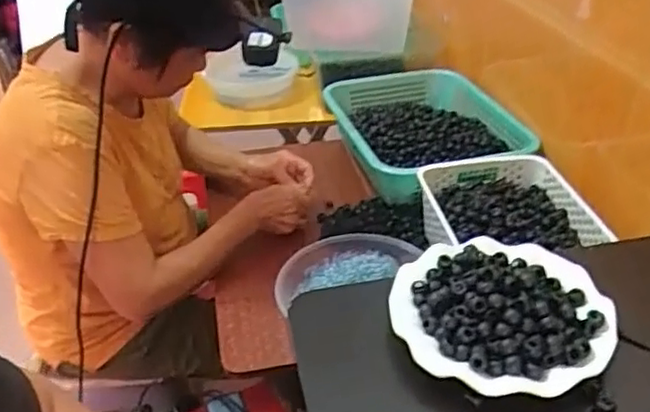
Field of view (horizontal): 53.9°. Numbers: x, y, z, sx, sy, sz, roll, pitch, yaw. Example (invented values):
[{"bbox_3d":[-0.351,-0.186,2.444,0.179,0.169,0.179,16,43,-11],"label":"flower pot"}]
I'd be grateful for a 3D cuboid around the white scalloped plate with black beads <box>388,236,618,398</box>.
[{"bbox_3d":[0.150,0.085,0.548,0.180,0.041,0.162,6,35,12],"label":"white scalloped plate with black beads"}]

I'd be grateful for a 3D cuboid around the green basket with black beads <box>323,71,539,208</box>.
[{"bbox_3d":[0.171,-0.159,1.230,0.291,0.099,0.458,-10,34,-11],"label":"green basket with black beads"}]

